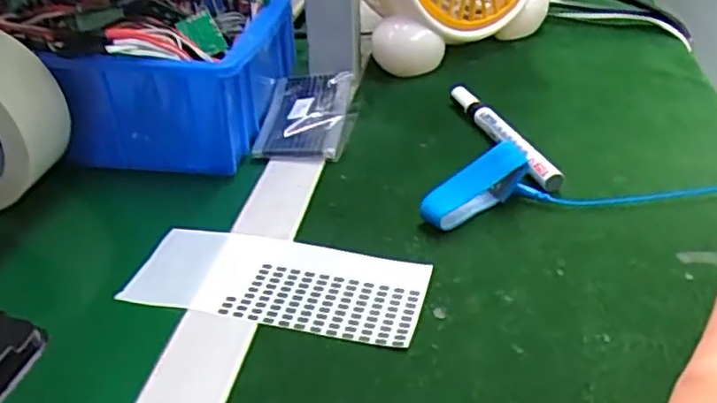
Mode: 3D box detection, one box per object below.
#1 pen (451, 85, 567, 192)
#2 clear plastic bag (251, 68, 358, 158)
[{"bbox_3d":[0.105,-0.050,0.479,0.020,0.018,0.136,-11,35,-13],"label":"pen"},{"bbox_3d":[-0.040,-0.067,0.506,0.068,0.023,0.111,1,34,4],"label":"clear plastic bag"}]

